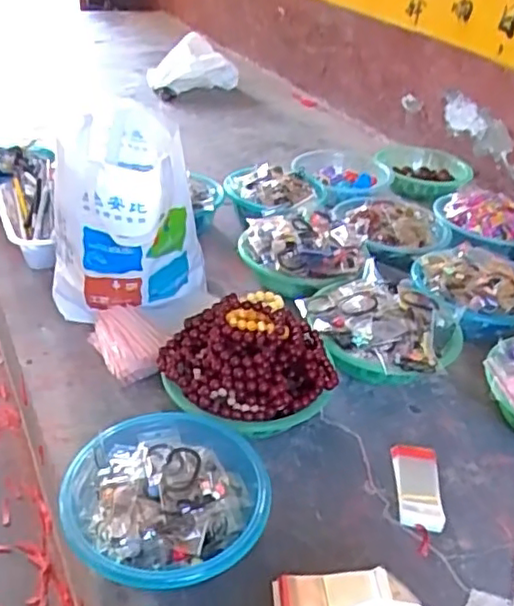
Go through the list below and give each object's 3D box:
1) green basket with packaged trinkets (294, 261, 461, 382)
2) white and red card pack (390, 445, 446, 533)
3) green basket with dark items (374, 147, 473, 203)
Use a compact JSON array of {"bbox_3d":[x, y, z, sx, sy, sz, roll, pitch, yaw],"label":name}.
[{"bbox_3d":[0.190,0.048,1.011,0.205,0.104,0.222,4,35,-3],"label":"green basket with packaged trinkets"},{"bbox_3d":[0.206,0.233,0.823,0.056,0.011,0.131,7,35,0],"label":"white and red card pack"},{"bbox_3d":[0.417,-0.335,1.617,0.237,0.057,0.256,10,34,6],"label":"green basket with dark items"}]

